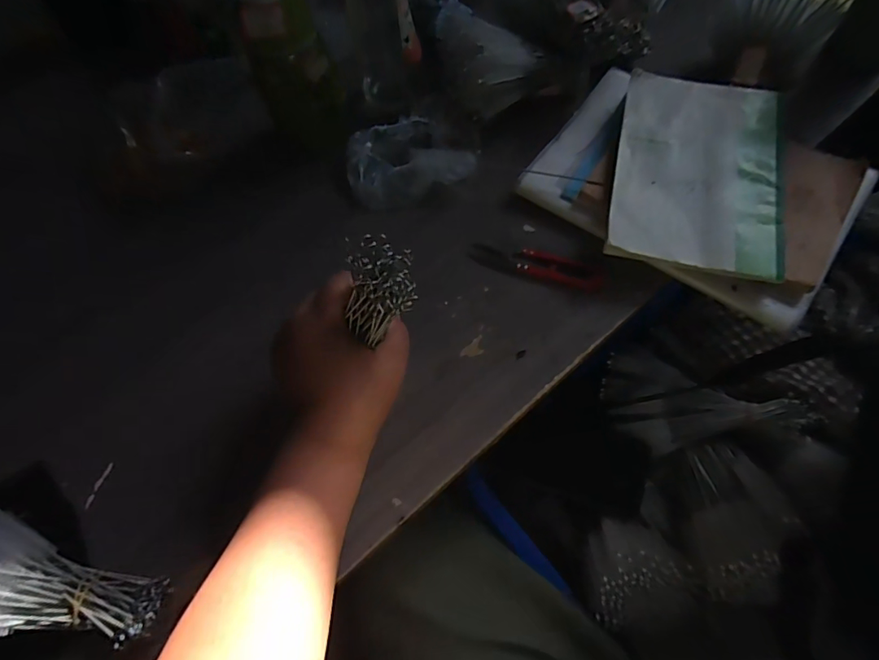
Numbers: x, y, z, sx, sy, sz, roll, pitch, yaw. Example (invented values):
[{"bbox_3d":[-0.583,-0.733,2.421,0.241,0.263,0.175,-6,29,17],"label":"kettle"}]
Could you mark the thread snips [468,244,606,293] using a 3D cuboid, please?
[{"bbox_3d":[0.085,-0.058,0.446,0.119,0.005,0.026,17,67,12],"label":"thread snips"}]

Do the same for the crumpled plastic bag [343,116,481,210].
[{"bbox_3d":[-0.034,-0.168,0.490,0.112,0.029,0.080,-21,65,-6],"label":"crumpled plastic bag"}]

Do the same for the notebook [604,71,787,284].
[{"bbox_3d":[0.224,-0.140,0.436,0.134,0.008,0.199,12,69,8],"label":"notebook"}]

